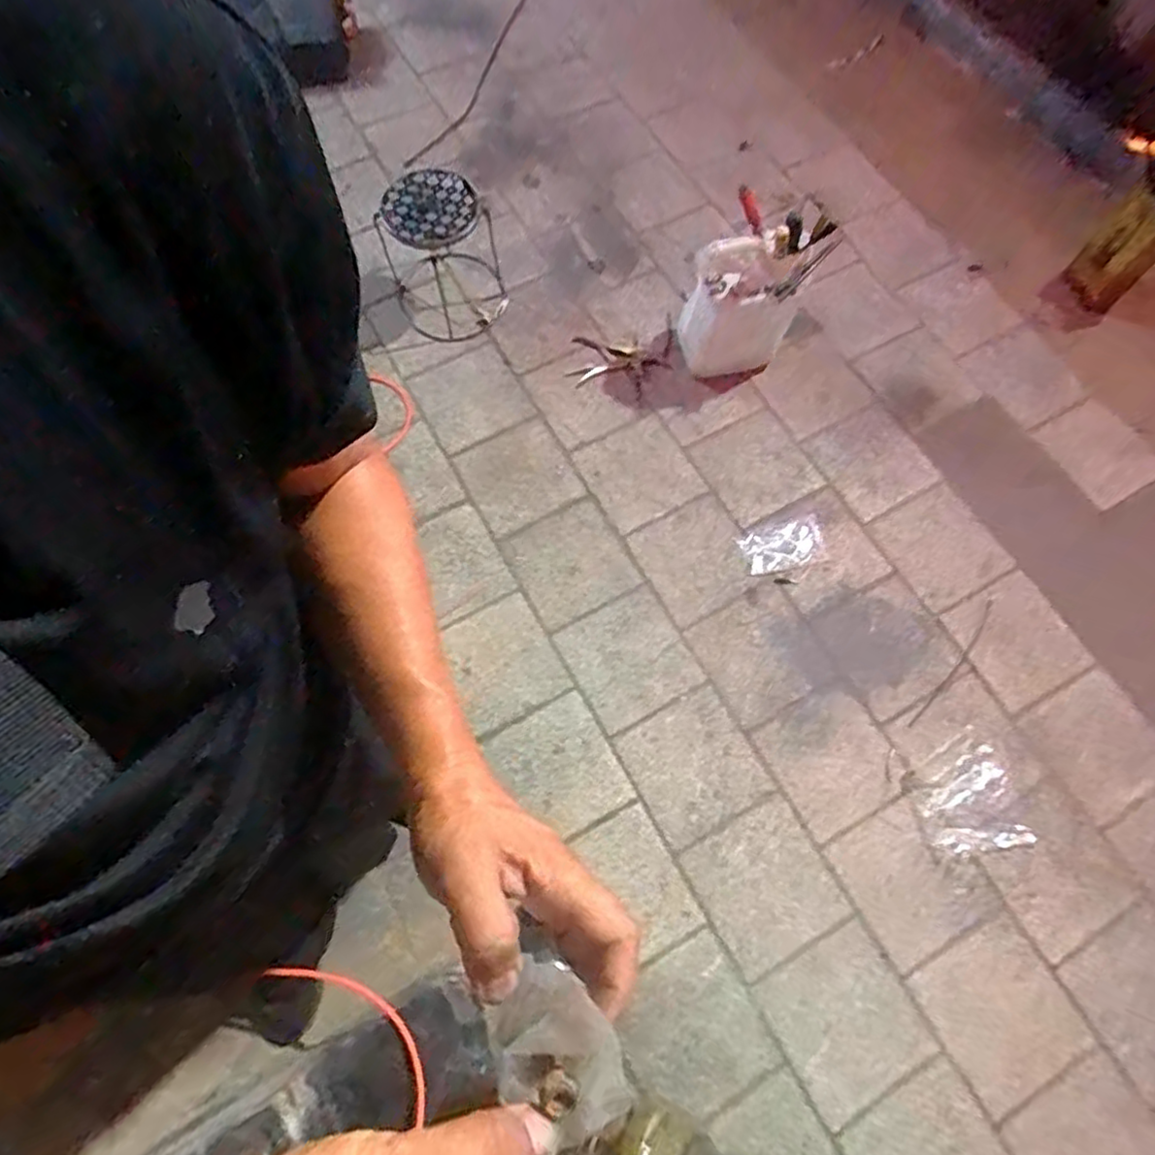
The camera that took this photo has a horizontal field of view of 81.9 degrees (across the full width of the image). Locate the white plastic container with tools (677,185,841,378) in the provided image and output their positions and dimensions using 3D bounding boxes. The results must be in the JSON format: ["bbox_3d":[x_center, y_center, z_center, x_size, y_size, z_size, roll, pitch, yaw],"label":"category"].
[{"bbox_3d":[0.392,-0.640,1.492,0.286,0.486,0.220,11,72,5],"label":"white plastic container with tools"}]

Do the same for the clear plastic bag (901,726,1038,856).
[{"bbox_3d":[0.761,0.433,1.299,0.198,0.019,0.219,-24,73,-6],"label":"clear plastic bag"}]

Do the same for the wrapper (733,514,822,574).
[{"bbox_3d":[0.461,-0.075,1.493,0.181,0.032,0.111,-13,72,-2],"label":"wrapper"}]

